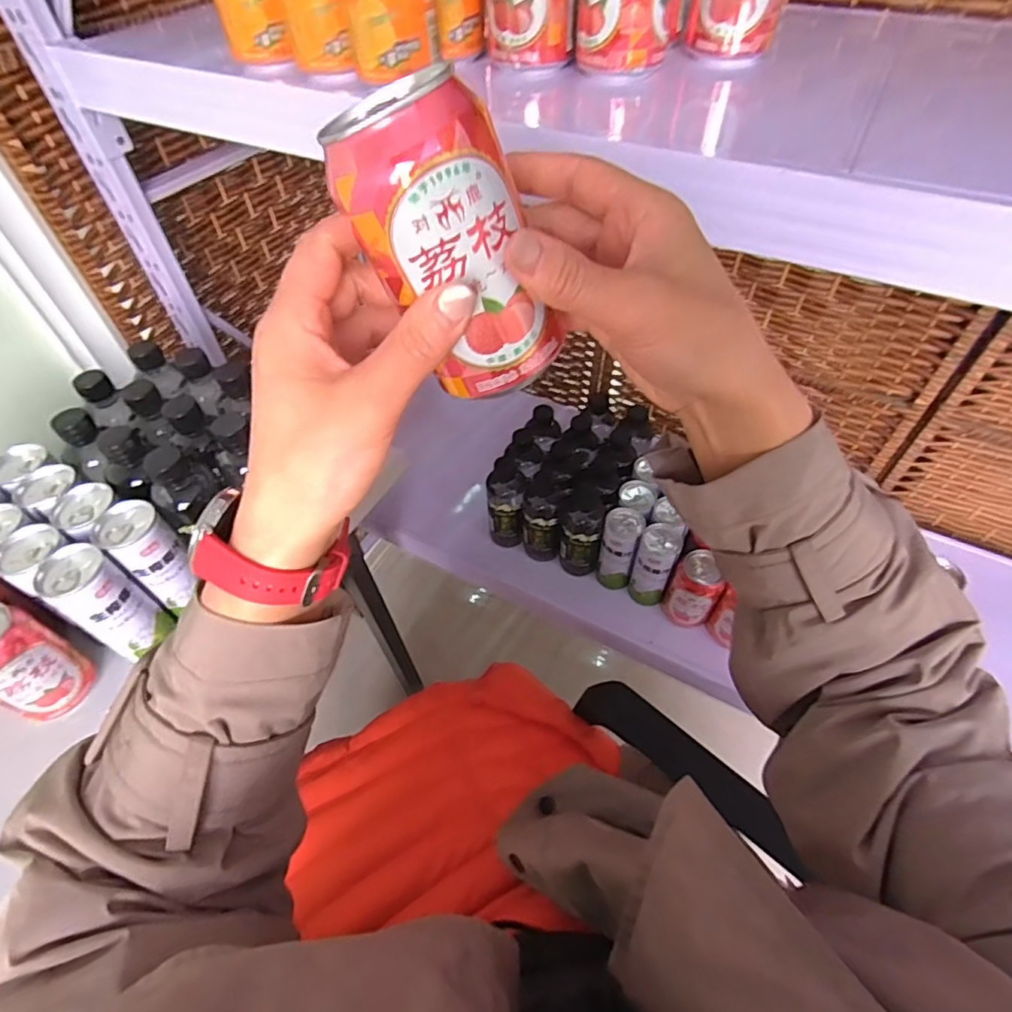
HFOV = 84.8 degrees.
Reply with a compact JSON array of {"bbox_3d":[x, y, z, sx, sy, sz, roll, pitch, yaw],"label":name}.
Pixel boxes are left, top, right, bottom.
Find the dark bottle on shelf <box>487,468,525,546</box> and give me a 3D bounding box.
[{"bbox_3d":[0.000,0.009,0.841,0.056,0.146,0.052,-2,51,0],"label":"dark bottle on shelf"}]

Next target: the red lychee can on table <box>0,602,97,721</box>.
[{"bbox_3d":[-0.417,0.135,0.475,0.065,0.098,0.061,-1,51,1],"label":"red lychee can on table"}]

